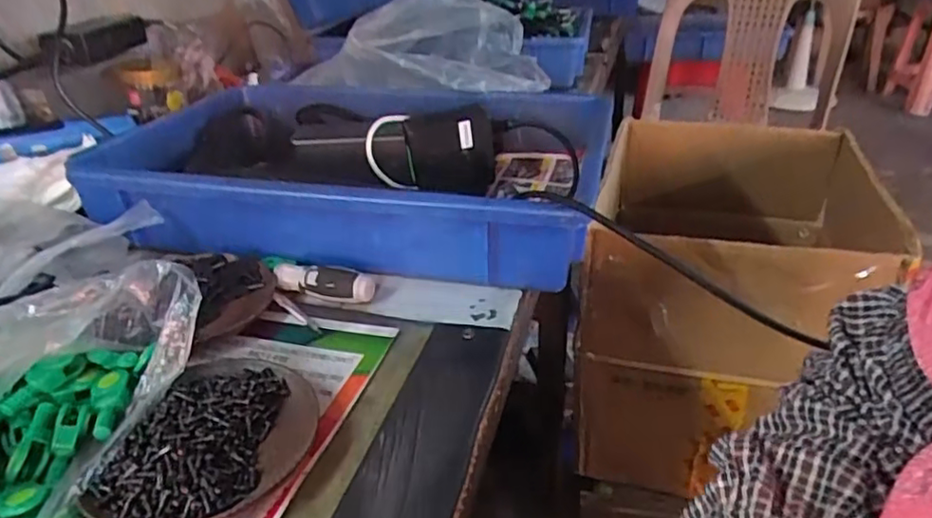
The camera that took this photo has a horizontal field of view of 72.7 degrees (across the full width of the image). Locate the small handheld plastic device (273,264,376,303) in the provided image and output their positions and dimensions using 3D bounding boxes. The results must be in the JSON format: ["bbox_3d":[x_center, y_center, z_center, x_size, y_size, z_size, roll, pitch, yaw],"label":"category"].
[{"bbox_3d":[-0.105,0.015,0.468,0.083,0.018,0.022,11,33,27],"label":"small handheld plastic device"}]

